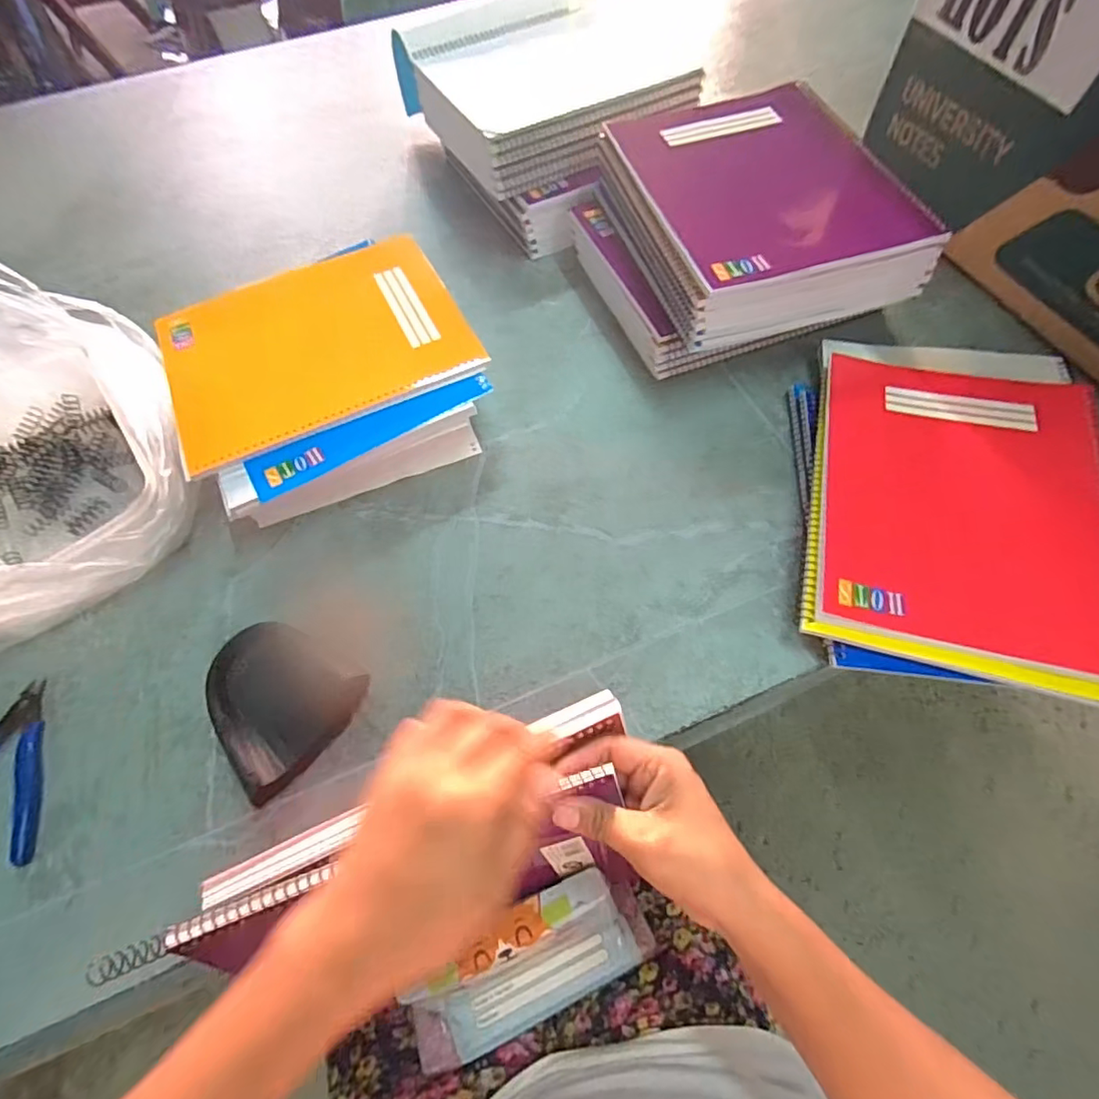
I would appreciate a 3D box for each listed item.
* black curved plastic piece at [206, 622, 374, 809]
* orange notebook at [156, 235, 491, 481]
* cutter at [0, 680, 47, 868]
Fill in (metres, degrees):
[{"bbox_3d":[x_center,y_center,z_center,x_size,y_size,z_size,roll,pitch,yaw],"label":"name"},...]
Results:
[{"bbox_3d":[-0.191,0.101,0.389,0.101,0.027,0.089,36,69,18],"label":"black curved plastic piece"},{"bbox_3d":[-0.205,-0.181,0.499,0.250,0.019,0.201,-26,63,-10],"label":"orange notebook"},{"bbox_3d":[-0.390,0.159,0.380,0.085,0.011,0.119,-17,63,-7],"label":"cutter"}]

